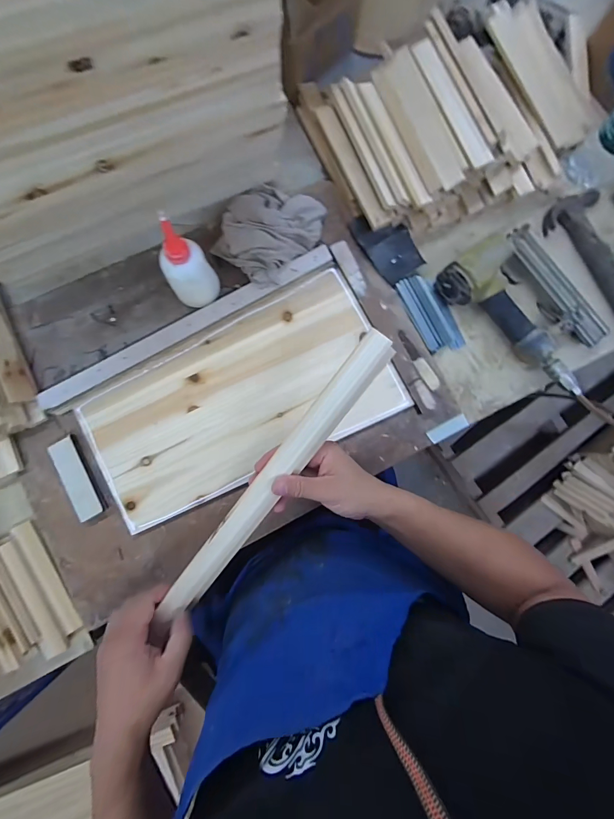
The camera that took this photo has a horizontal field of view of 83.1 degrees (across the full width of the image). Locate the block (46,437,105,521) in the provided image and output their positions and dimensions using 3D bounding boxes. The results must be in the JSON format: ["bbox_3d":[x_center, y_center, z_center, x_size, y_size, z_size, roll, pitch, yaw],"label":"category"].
[{"bbox_3d":[-0.309,0.093,0.465,0.033,0.014,0.109,-27,87,-6],"label":"block"}]

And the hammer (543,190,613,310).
[{"bbox_3d":[0.464,-0.217,0.547,0.086,0.024,0.266,-17,85,-7],"label":"hammer"}]

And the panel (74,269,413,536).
[{"bbox_3d":[-0.090,-0.016,0.485,0.416,0.022,0.219,-27,87,-6],"label":"panel"}]

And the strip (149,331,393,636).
[{"bbox_3d":[-0.039,0.084,0.382,0.038,0.020,0.392,38,97,0],"label":"strip"}]

